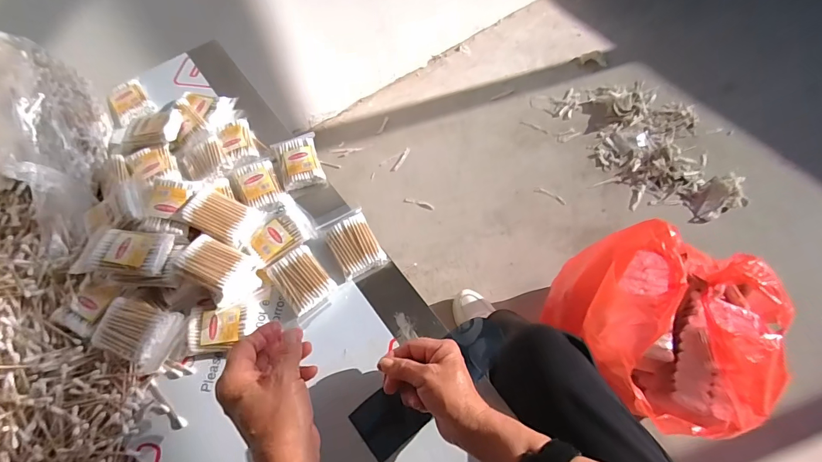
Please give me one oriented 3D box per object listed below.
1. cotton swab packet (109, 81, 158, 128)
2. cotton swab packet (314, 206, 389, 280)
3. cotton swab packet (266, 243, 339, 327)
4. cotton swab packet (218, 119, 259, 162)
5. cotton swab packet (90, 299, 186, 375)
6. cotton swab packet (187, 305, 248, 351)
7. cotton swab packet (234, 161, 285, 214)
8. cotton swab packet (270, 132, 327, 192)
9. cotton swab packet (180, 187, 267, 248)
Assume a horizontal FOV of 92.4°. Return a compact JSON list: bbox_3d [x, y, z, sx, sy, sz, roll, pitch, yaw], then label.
[{"bbox_3d":[-0.449,-0.205,0.628,0.059,0.017,0.076,-38,68,-15],"label":"cotton swab packet"},{"bbox_3d":[-0.076,0.015,0.514,0.060,0.017,0.088,-27,66,-11],"label":"cotton swab packet"},{"bbox_3d":[-0.135,0.063,0.491,0.060,0.017,0.084,-37,68,-15],"label":"cotton swab packet"},{"bbox_3d":[-0.257,-0.133,0.585,0.044,0.015,0.070,-23,65,-9],"label":"cotton swab packet"},{"bbox_3d":[-0.312,0.115,0.446,0.085,0.026,0.064,13,65,9],"label":"cotton swab packet"},{"bbox_3d":[-0.227,0.114,0.461,0.066,0.009,0.048,-8,64,-2],"label":"cotton swab packet"},{"bbox_3d":[-0.211,-0.065,0.553,0.051,0.017,0.092,-26,66,-10],"label":"cotton swab packet"},{"bbox_3d":[-0.162,-0.102,0.572,0.060,0.019,0.082,-21,65,-8],"label":"cotton swab packet"},{"bbox_3d":[-0.242,-0.019,0.509,0.083,0.018,0.058,29,59,-10],"label":"cotton swab packet"}]

